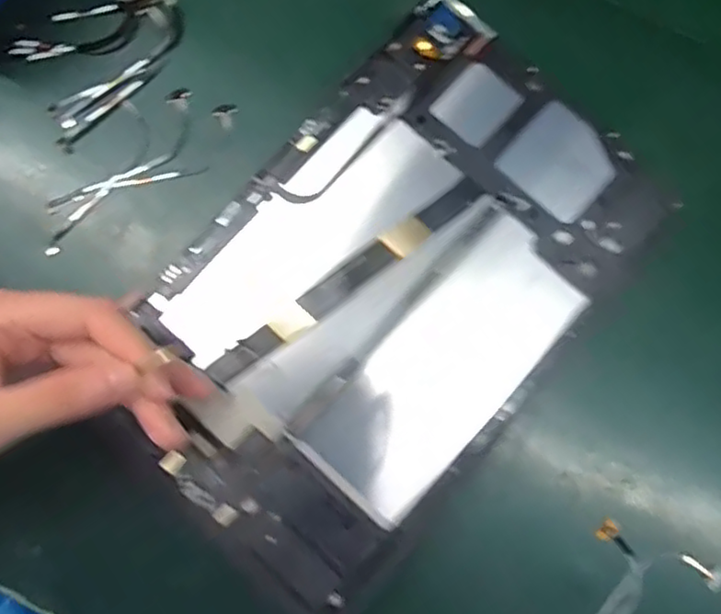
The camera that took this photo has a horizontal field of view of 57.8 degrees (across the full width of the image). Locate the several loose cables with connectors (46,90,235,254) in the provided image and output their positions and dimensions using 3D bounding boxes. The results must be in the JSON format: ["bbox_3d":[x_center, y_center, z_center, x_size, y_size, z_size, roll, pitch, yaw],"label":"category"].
[{"bbox_3d":[-0.113,-0.074,0.321,0.108,0.009,0.047,-29,82,-2],"label":"several loose cables with connectors"}]

